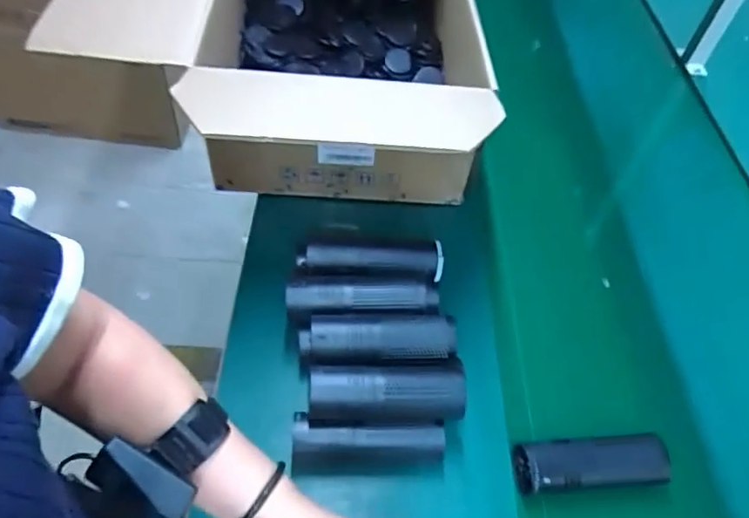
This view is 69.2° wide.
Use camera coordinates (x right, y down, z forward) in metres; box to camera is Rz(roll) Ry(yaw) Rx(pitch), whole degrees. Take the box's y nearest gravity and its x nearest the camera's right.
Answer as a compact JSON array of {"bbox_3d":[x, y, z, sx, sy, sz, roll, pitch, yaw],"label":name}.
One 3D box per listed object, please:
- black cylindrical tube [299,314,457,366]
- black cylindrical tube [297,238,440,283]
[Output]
[{"bbox_3d":[0.003,0.097,0.609,0.174,0.053,0.063,0,52,-6],"label":"black cylindrical tube"},{"bbox_3d":[-0.004,0.005,0.675,0.178,0.045,0.052,2,52,-4],"label":"black cylindrical tube"}]

